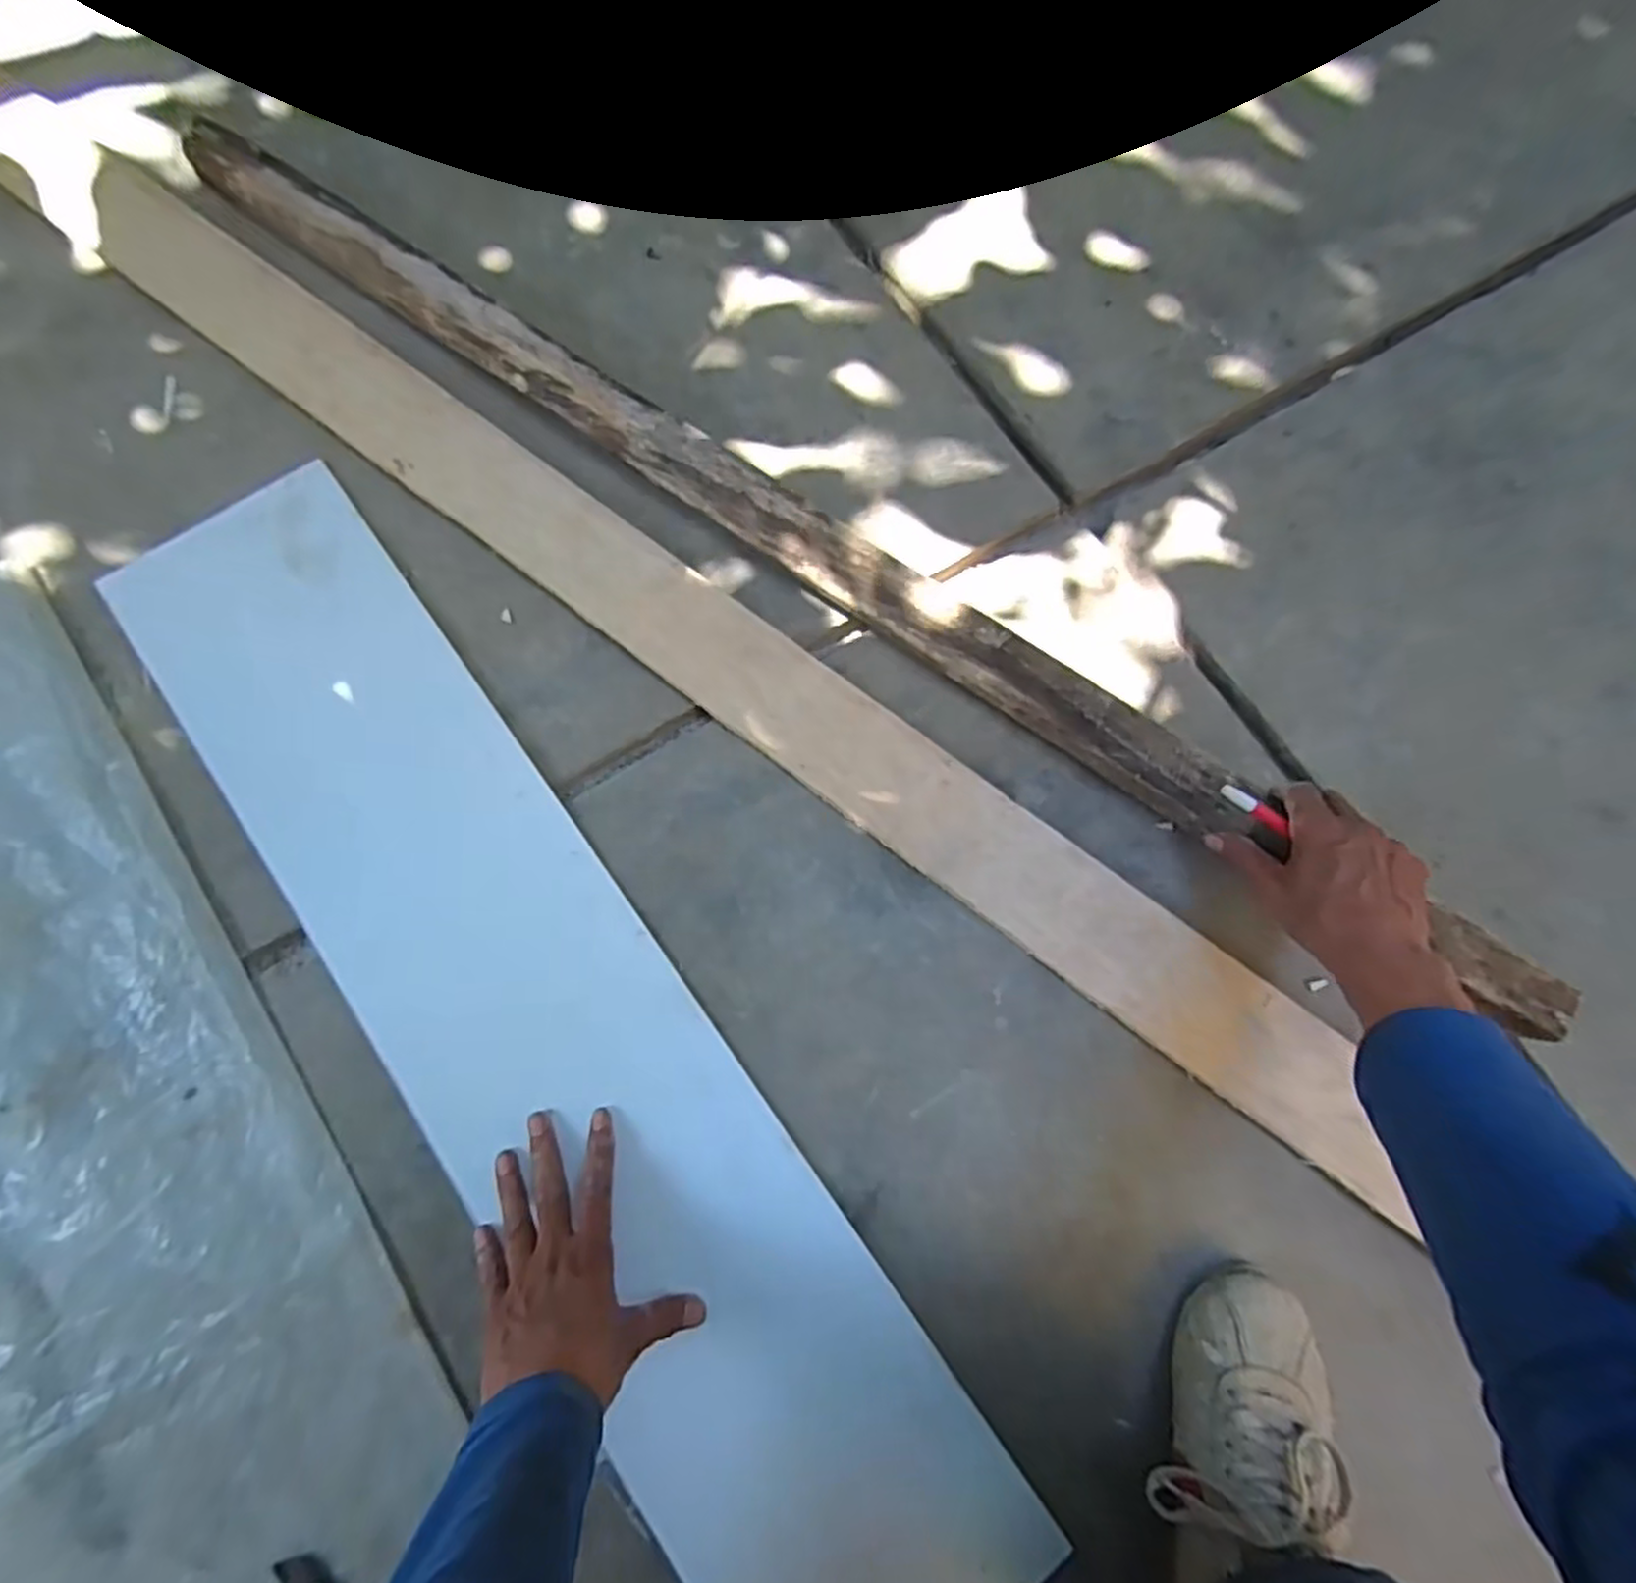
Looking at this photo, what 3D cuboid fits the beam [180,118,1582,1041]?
[{"bbox_3d":[-0.010,-0.202,0.608,1.277,0.061,0.047,34,79,6],"label":"beam"}]

